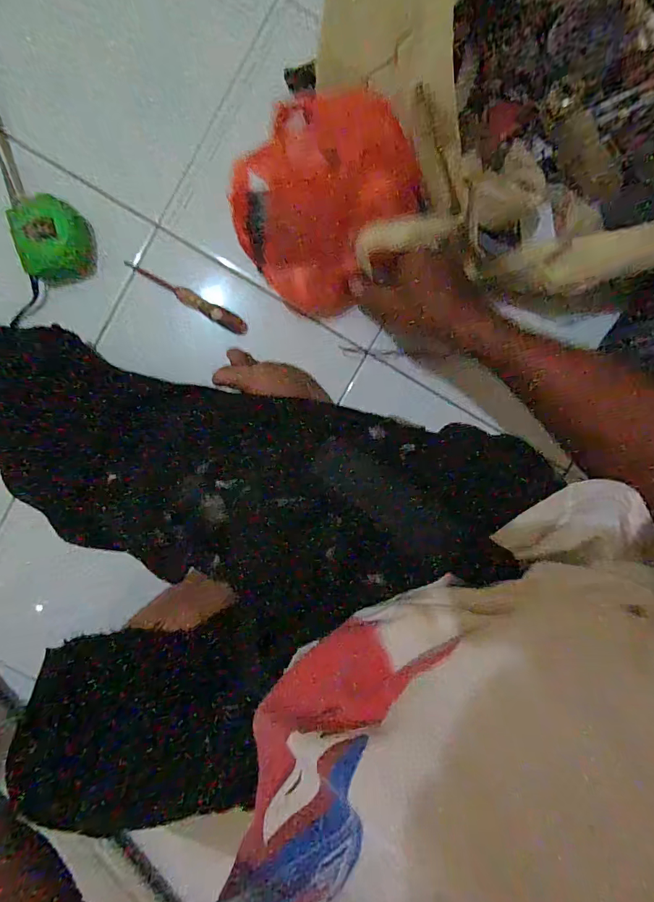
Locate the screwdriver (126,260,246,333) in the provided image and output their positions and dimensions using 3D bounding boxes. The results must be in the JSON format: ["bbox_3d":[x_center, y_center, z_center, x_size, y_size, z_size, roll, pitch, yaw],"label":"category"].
[{"bbox_3d":[-0.172,-0.186,0.516,0.163,0.025,0.018,29,93,-6],"label":"screwdriver"}]

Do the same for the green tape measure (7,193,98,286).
[{"bbox_3d":[-0.317,-0.246,0.498,0.076,0.027,0.093,-4,96,-3],"label":"green tape measure"}]

